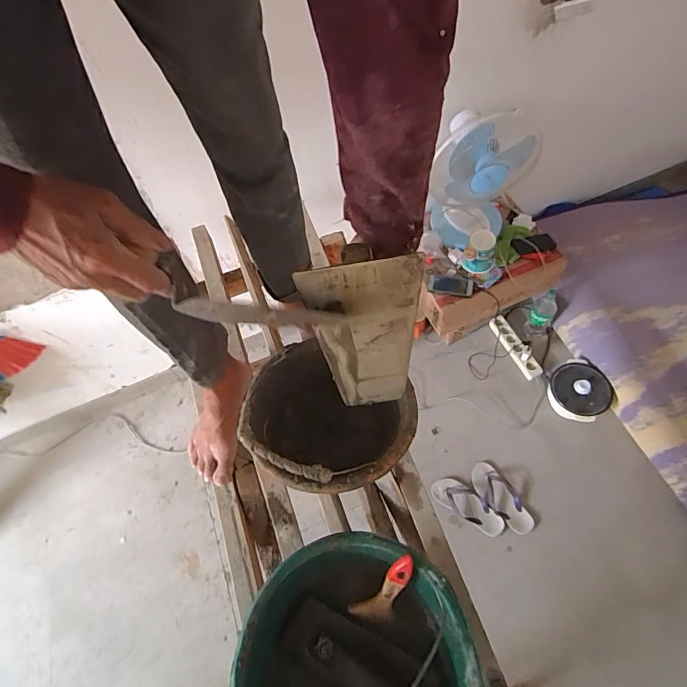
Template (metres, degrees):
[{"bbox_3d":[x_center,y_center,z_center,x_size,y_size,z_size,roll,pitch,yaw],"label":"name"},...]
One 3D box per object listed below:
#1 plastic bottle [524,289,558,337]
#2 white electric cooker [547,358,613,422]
[{"bbox_3d":[0.788,-0.121,1.701,0.086,0.239,0.071,20,65,20],"label":"plastic bottle"},{"bbox_3d":[0.874,0.185,1.598,0.203,0.133,0.204,-3,54,4],"label":"white electric cooker"}]

